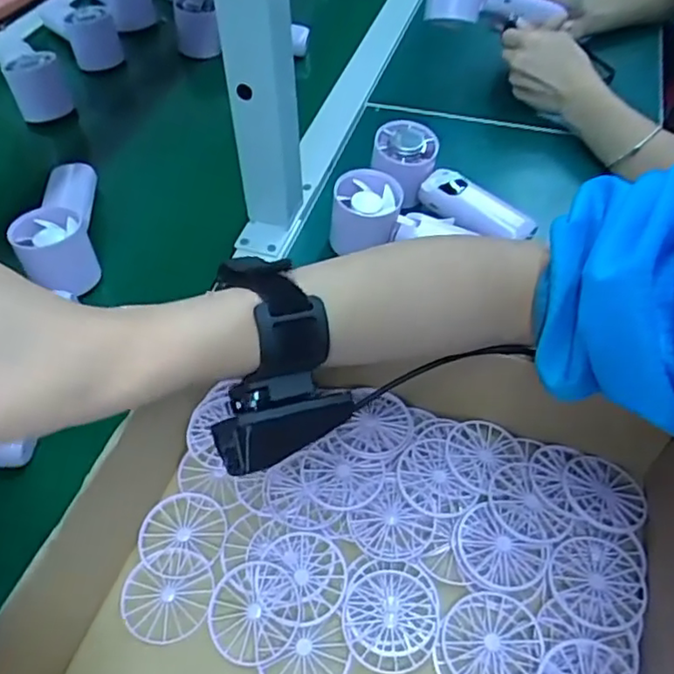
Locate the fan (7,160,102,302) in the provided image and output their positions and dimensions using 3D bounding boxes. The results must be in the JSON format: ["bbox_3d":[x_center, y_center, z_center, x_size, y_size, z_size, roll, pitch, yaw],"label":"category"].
[{"bbox_3d":[-0.232,-0.101,0.541,0.051,0.056,0.161,-11,41,-6],"label":"fan"}]

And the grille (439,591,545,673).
[{"bbox_3d":[0.080,0.158,0.327,0.049,0.007,0.049,0,51,0],"label":"grille"}]

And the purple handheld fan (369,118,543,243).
[{"bbox_3d":[0.093,-0.121,0.535,0.148,0.042,0.057,40,63,13],"label":"purple handheld fan"}]

